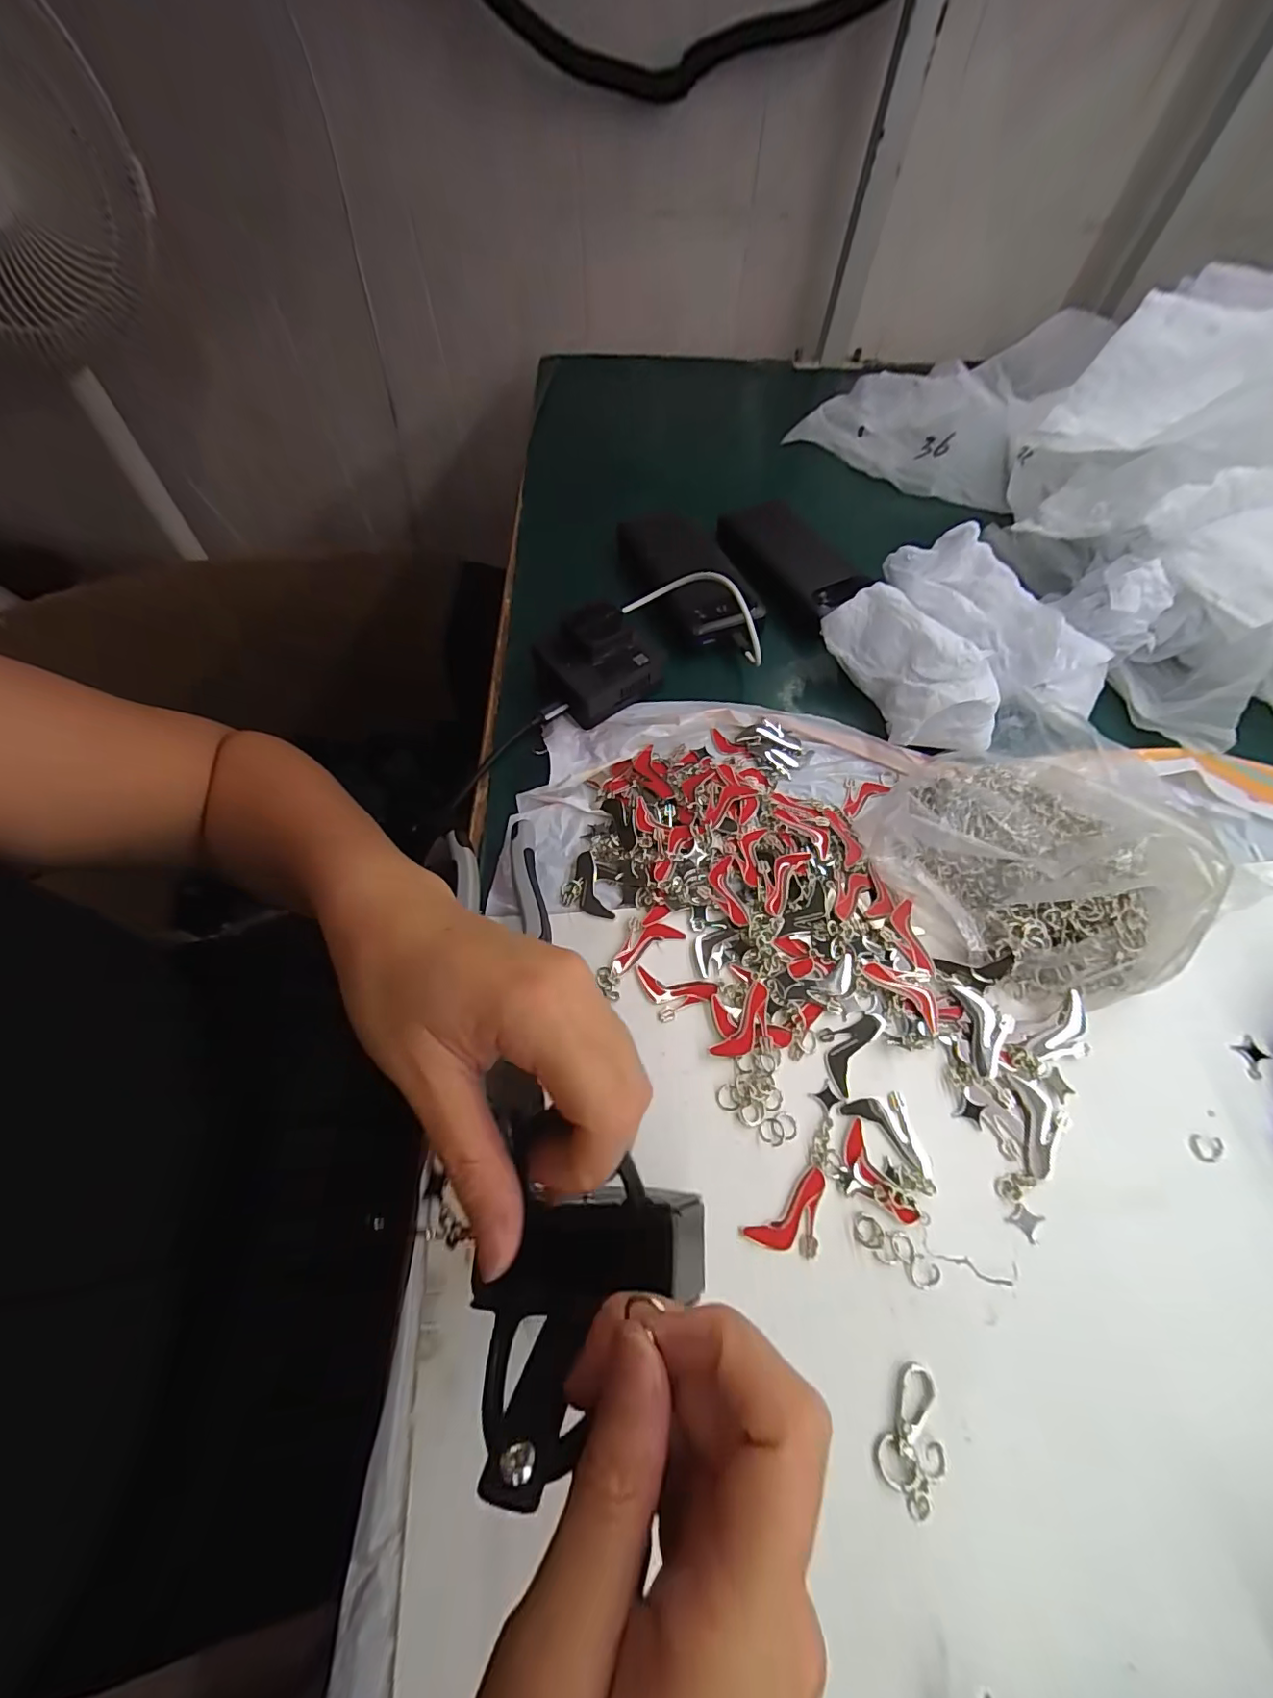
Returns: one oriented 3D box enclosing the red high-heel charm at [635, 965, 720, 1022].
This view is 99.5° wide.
[{"bbox_3d":[0.021,0.083,0.300,0.045,0.004,0.026,12,62,5],"label":"red high-heel charm"}]

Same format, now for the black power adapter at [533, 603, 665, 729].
[{"bbox_3d":[-0.026,-0.138,0.393,0.080,0.042,0.063,-33,67,-17],"label":"black power adapter"}]

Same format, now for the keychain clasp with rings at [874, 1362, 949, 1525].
[{"bbox_3d":[0.114,0.239,0.218,0.025,0.004,0.044,33,66,15],"label":"keychain clasp with rings"}]

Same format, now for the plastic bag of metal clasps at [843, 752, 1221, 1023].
[{"bbox_3d":[0.224,0.006,0.312,0.165,0.060,0.128,42,69,19],"label":"plastic bag of metal clasps"}]

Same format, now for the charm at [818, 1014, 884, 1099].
[{"bbox_3d":[0.113,0.106,0.291,0.026,0.004,0.047,34,67,16],"label":"charm"}]

